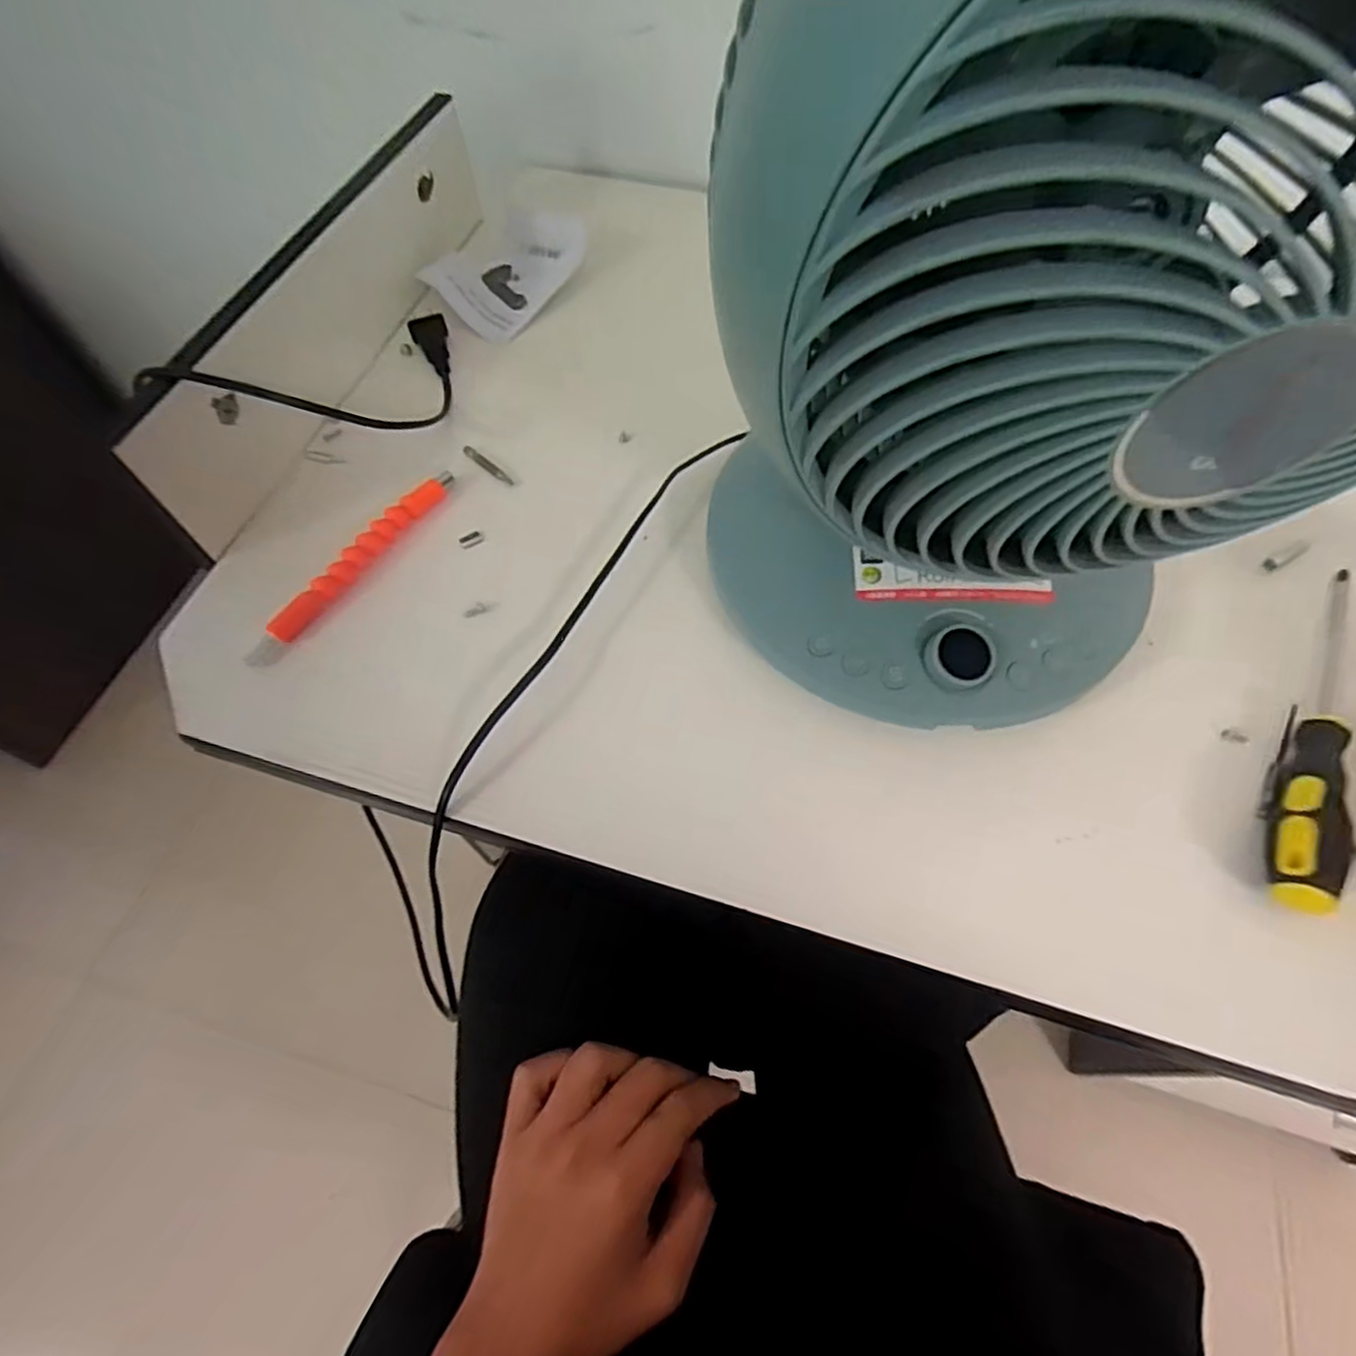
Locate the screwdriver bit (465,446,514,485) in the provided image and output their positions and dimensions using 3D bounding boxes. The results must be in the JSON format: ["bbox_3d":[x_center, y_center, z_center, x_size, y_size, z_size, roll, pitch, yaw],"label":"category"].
[{"bbox_3d":[-0.130,-0.145,0.488,0.050,0.006,0.009,37,68,18],"label":"screwdriver bit"}]

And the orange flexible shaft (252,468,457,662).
[{"bbox_3d":[-0.204,-0.074,0.449,0.018,0.011,0.168,28,65,15],"label":"orange flexible shaft"}]

